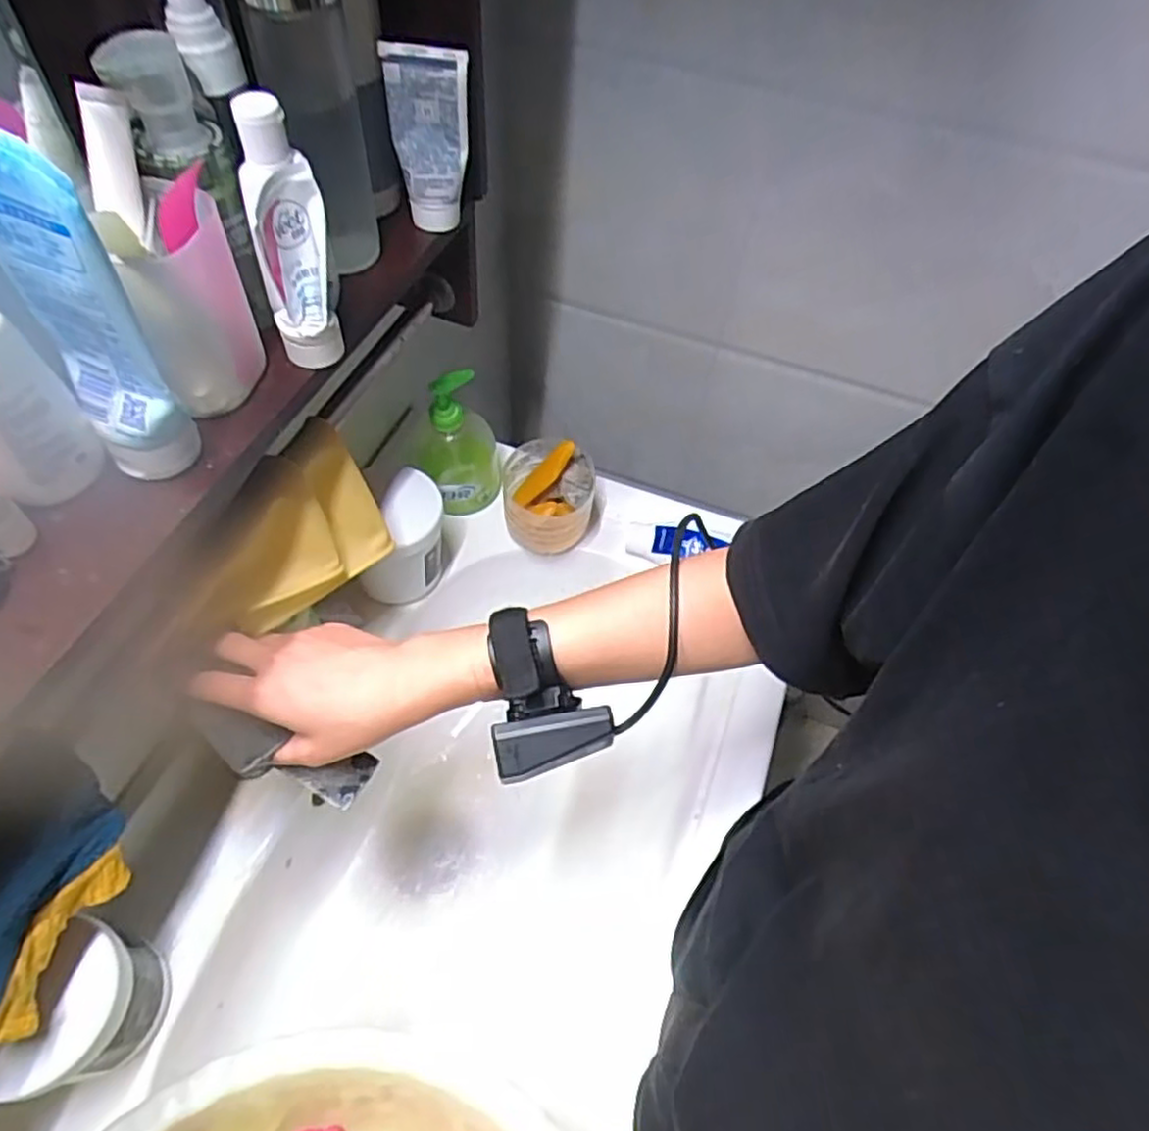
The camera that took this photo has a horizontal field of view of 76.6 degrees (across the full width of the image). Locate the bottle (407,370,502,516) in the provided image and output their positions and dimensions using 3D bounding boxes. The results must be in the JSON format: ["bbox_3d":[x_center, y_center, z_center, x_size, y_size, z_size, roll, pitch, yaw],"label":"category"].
[{"bbox_3d":[-0.118,-0.118,0.720,0.086,0.163,0.068,-6,56,-9],"label":"bottle"}]

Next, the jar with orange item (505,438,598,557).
[{"bbox_3d":[-0.026,-0.074,0.723,0.087,0.124,0.088,2,55,-3],"label":"jar with orange item"}]

